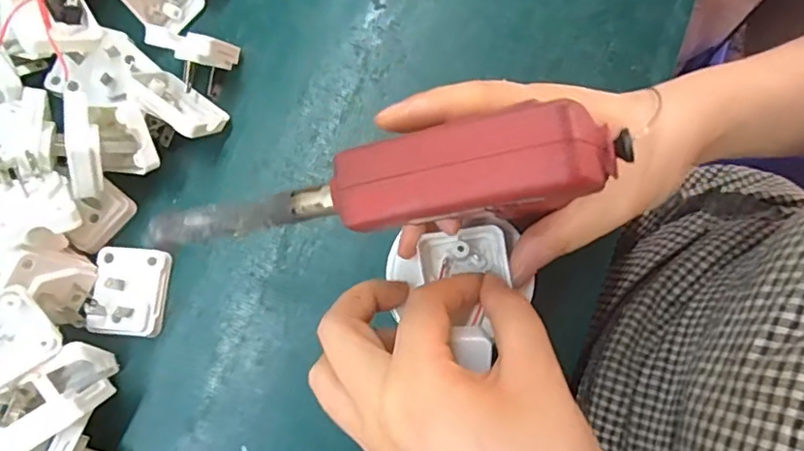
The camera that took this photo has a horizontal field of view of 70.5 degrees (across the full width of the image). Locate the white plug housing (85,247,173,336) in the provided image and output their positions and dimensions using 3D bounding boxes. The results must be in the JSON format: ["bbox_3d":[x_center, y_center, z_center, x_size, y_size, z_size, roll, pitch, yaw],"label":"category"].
[{"bbox_3d":[-0.150,0.035,0.309,0.038,0.021,0.047,5,79,0],"label":"white plug housing"}]

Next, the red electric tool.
[{"bbox_3d":[-0.012,-0.009,0.203,0.166,0.033,0.031,-9,78,20],"label":"red electric tool"}]

